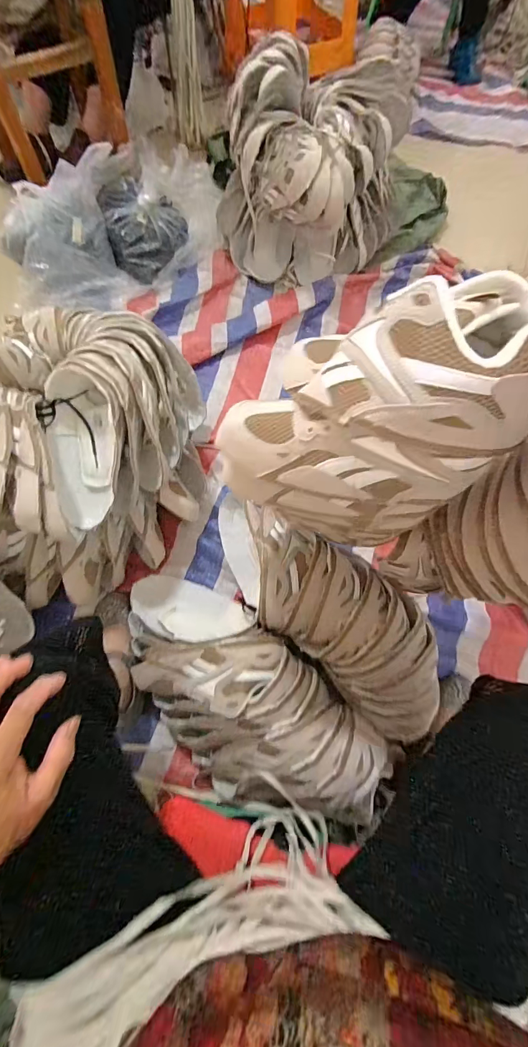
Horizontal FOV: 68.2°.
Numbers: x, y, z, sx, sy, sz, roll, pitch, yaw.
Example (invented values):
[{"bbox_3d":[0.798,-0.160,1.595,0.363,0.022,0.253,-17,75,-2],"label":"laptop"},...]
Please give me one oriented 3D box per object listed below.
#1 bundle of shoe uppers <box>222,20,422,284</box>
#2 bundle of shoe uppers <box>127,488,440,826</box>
[{"bbox_3d":[0.139,-0.863,0.960,0.413,0.338,0.335,-36,75,-15],"label":"bundle of shoe uppers"},{"bbox_3d":[0.013,0.201,0.660,0.490,0.154,0.396,39,72,12],"label":"bundle of shoe uppers"}]

